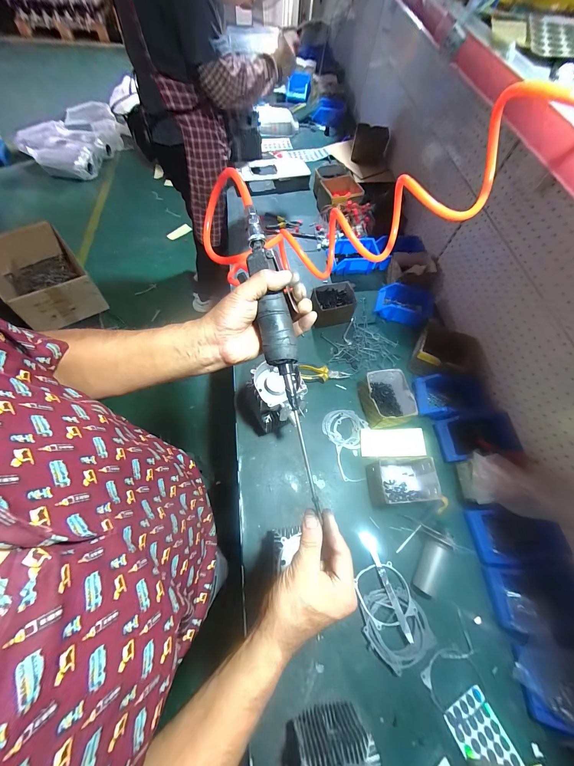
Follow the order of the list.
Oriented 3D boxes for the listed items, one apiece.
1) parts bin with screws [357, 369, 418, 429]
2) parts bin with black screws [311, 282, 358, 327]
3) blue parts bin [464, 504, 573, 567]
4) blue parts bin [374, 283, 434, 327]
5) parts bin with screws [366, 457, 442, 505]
[{"bbox_3d":[0.291,0.043,0.826,0.147,0.084,0.158,-8,67,-4],"label":"parts bin with screws"},{"bbox_3d":[0.159,-0.268,0.975,0.156,0.084,0.121,-15,68,-7],"label":"parts bin with black screws"},{"bbox_3d":[0.562,0.375,0.699,0.166,0.095,0.124,-3,67,-2],"label":"blue parts bin"},{"bbox_3d":[0.419,-0.272,1.005,0.188,0.066,0.145,19,68,7],"label":"blue parts bin"},{"bbox_3d":[0.298,0.255,0.740,0.156,0.089,0.114,-4,67,-2],"label":"parts bin with screws"}]

